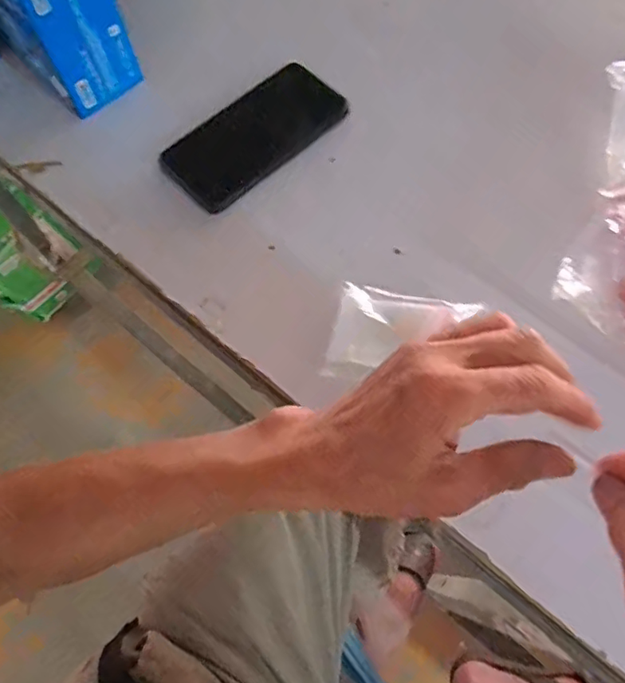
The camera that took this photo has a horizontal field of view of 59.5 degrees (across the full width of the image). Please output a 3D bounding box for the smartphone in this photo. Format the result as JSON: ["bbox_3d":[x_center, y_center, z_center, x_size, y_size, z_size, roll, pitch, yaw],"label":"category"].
[{"bbox_3d":[-0.046,-0.177,0.465,0.073,0.009,0.162,45,74,5],"label":"smartphone"}]

